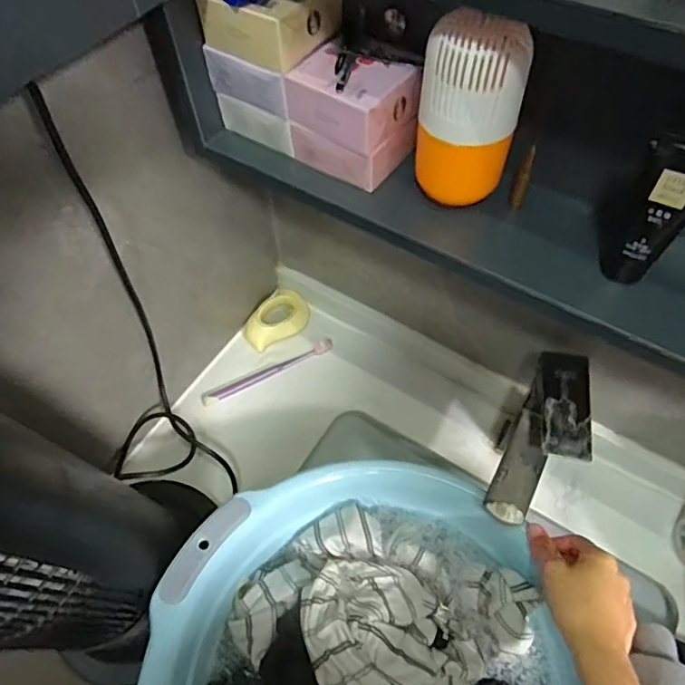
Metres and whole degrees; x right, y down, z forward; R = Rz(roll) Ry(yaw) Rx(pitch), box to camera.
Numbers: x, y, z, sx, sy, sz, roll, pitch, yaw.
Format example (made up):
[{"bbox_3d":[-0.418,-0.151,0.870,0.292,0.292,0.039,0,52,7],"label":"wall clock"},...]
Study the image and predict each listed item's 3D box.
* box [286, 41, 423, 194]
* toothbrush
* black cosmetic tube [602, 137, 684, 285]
[{"bbox_3d":[0.010,-0.176,0.408,0.082,0.071,0.069,33,64,21],"label":"box"},{"bbox_3d":[-0.102,0.040,0.728,0.193,0.016,0.020,-23,59,-13],"label":"toothbrush"},{"bbox_3d":[0.192,-0.078,0.326,0.022,0.104,0.038,-34,62,-19],"label":"black cosmetic tube"}]

